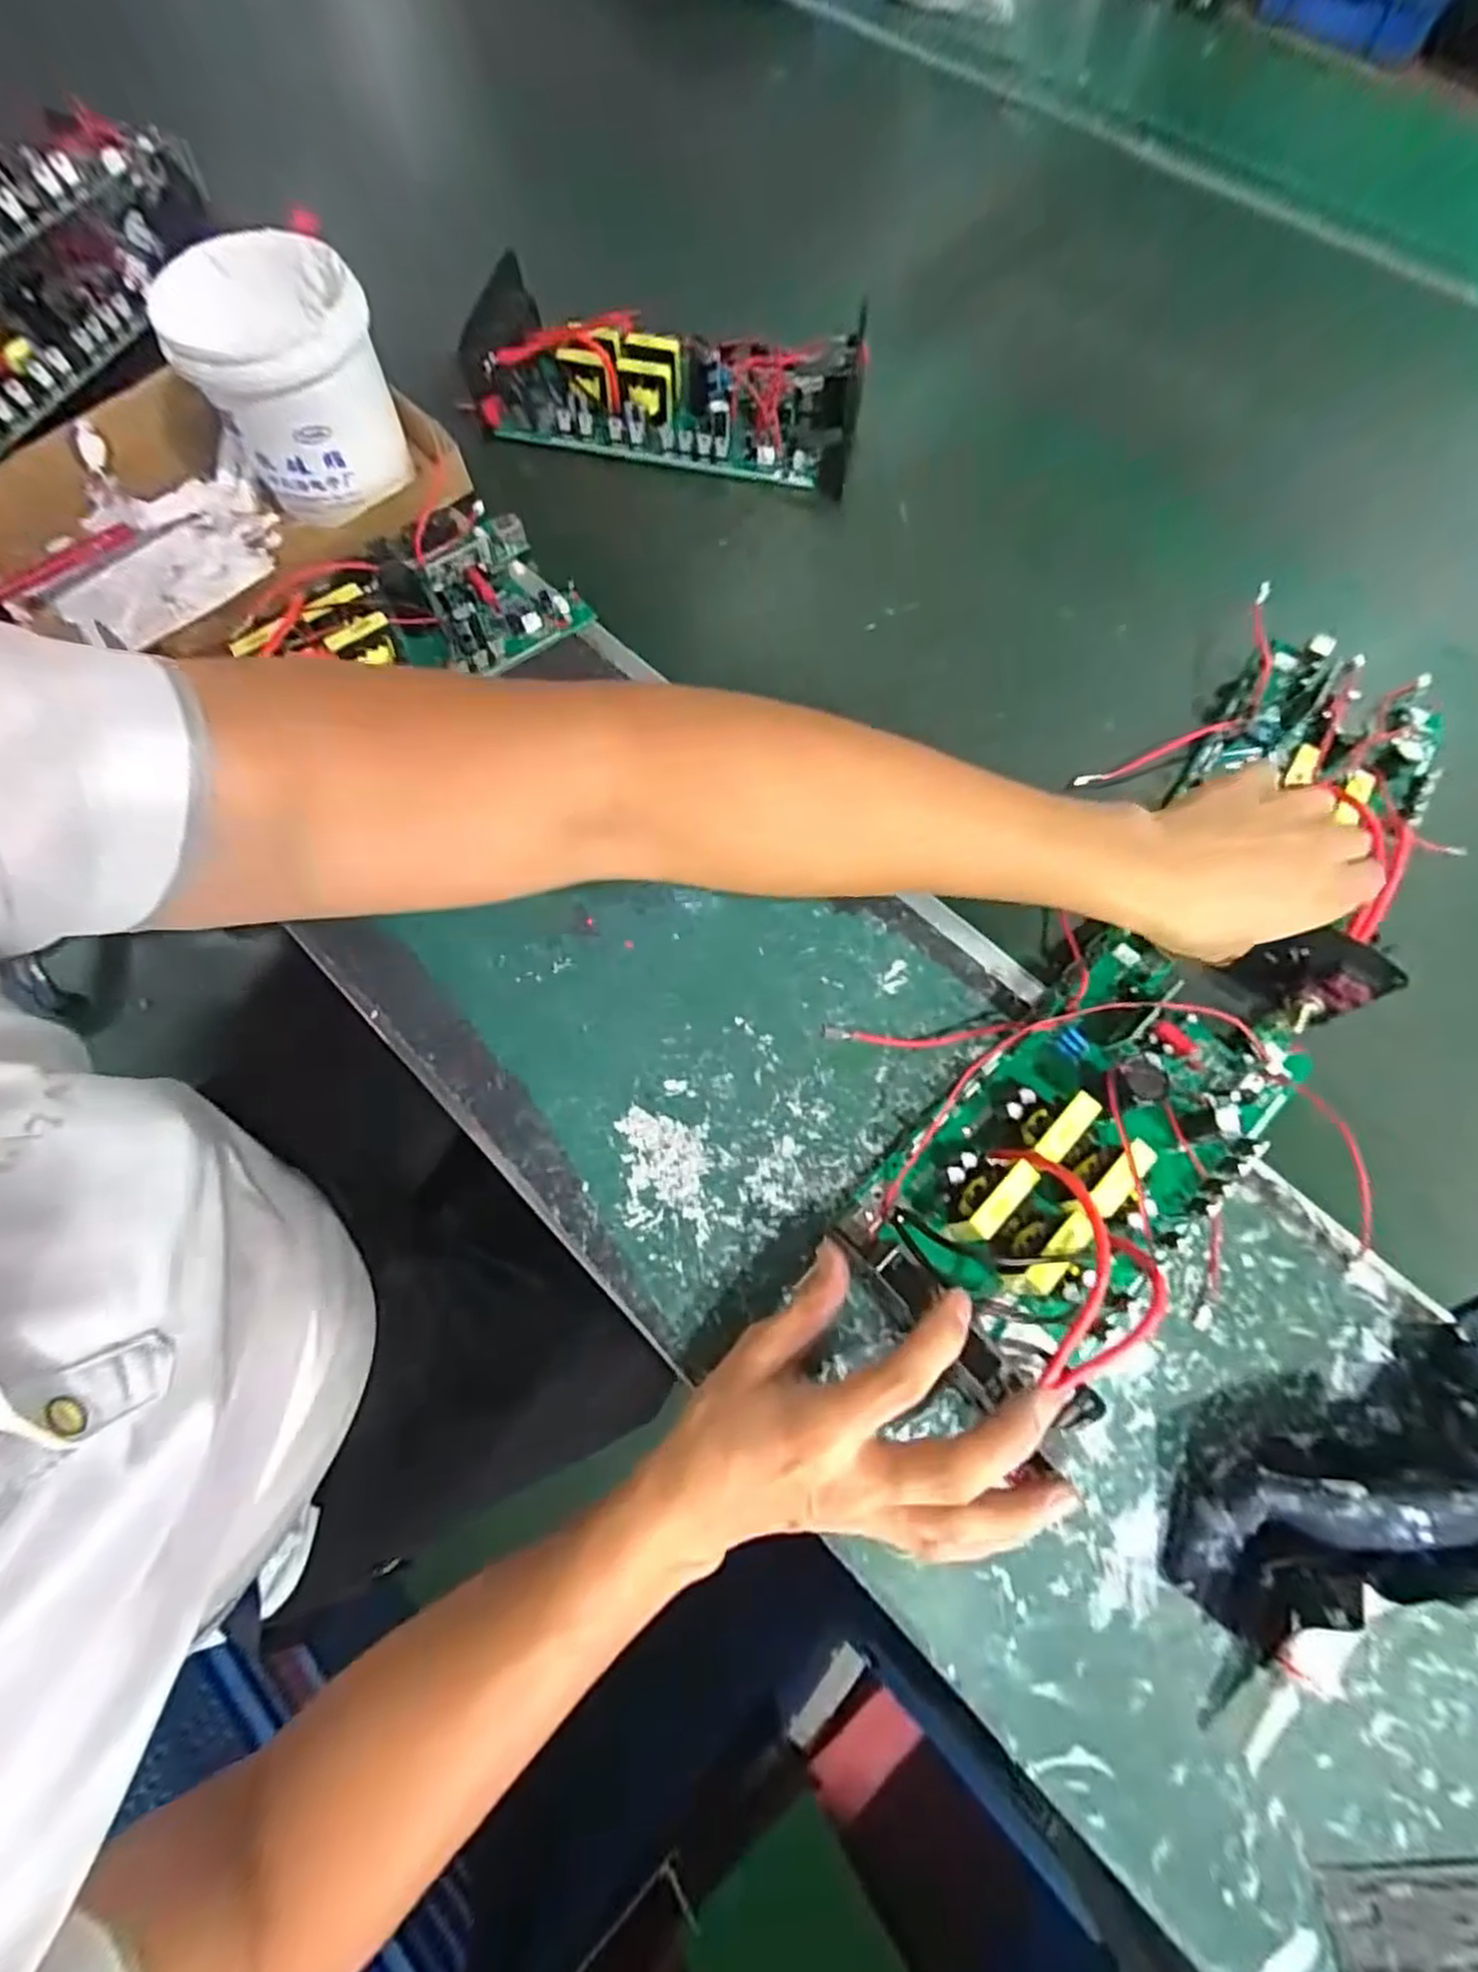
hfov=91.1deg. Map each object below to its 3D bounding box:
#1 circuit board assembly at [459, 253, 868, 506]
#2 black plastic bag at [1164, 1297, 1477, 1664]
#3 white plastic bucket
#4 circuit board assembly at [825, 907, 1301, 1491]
[{"bbox_3d":[-0.054,-0.476,0.569,0.295,0.078,0.106,11,71,5],"label":"circuit board assembly"},{"bbox_3d":[0.292,0.210,0.312,0.214,0.069,0.081,-21,72,-6],"label":"black plastic bag"},{"bbox_3d":[-0.306,-0.417,0.503,0.121,0.108,0.129,-26,72,-8],"label":"white plastic bucket"},{"bbox_3d":[0.177,0.080,0.365,0.145,0.063,0.260,39,76,13],"label":"circuit board assembly"}]

